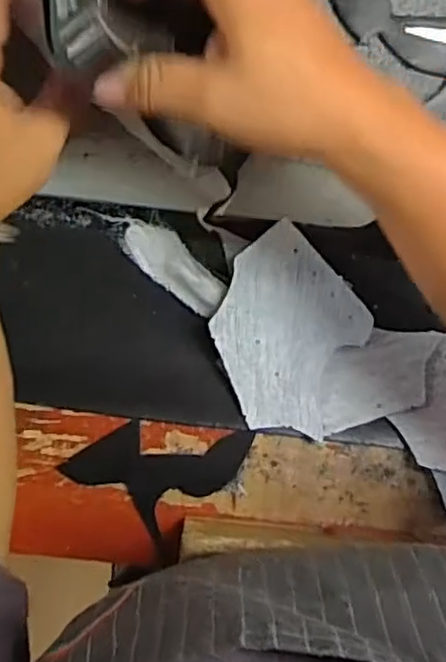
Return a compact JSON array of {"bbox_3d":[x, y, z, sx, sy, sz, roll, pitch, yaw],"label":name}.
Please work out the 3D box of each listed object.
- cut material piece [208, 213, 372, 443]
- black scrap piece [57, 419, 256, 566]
[{"bbox_3d":[0.041,0.005,0.435,0.104,0.015,0.113,-44,95,6],"label":"cut material piece"},{"bbox_3d":[-0.040,0.087,0.451,0.087,0.006,0.101,44,96,-5],"label":"black scrap piece"}]

